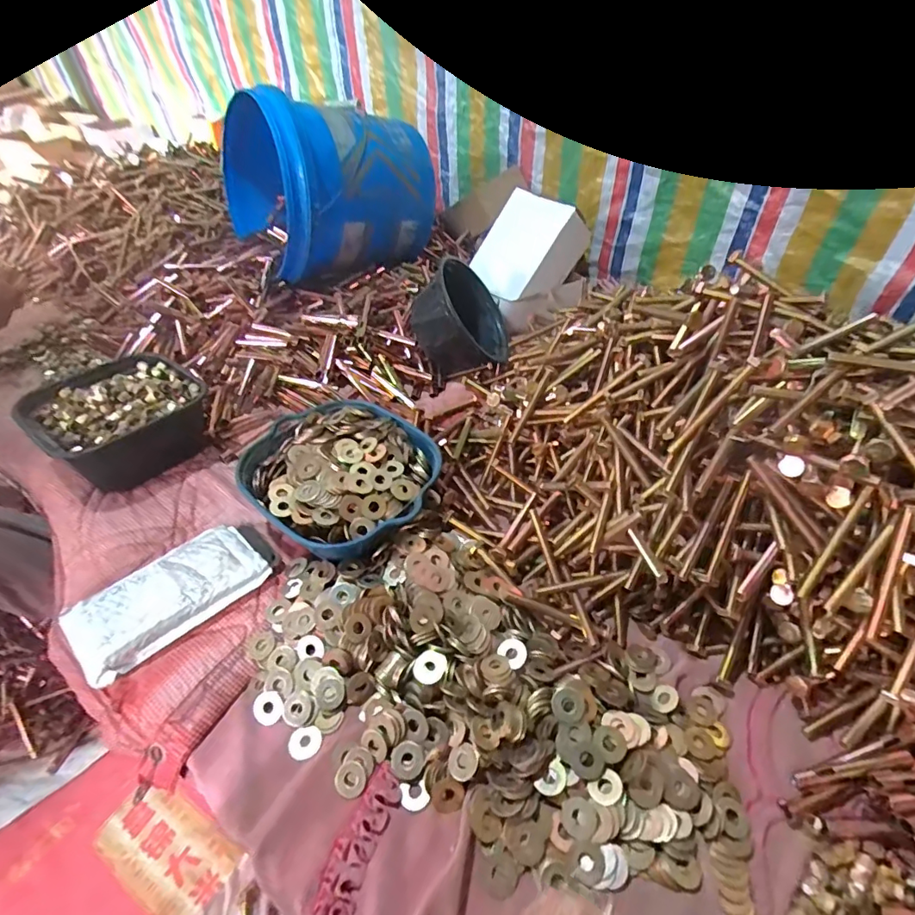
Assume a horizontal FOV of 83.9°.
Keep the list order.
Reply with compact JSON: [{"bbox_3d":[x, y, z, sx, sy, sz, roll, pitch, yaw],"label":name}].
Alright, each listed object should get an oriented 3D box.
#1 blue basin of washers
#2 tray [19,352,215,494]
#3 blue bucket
[{"bbox_3d":[-0.122,0.014,0.555,0.195,0.062,0.184,0,45,0],"label":"blue basin of washers"},{"bbox_3d":[-0.401,-0.050,0.614,0.166,0.081,0.164,30,52,26],"label":"tray"},{"bbox_3d":[-0.215,-0.477,0.845,0.282,0.231,0.282,-27,51,-25],"label":"blue bucket"}]

